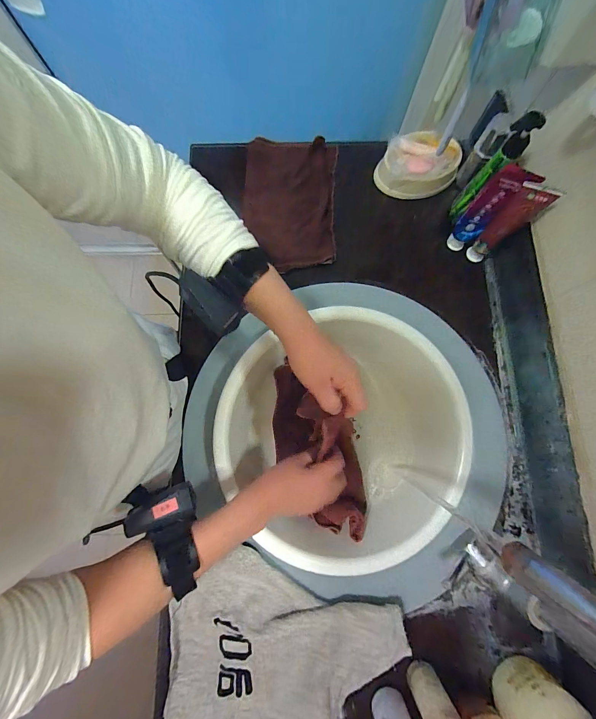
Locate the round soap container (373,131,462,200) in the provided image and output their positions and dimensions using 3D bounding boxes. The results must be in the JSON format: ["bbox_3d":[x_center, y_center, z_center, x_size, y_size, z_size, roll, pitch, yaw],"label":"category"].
[{"bbox_3d":[0.218,-0.353,0.547,0.135,0.059,0.114,-34,81,-7],"label":"round soap container"}]

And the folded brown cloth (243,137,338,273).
[{"bbox_3d":[-0.016,-0.289,0.548,0.163,0.025,0.253,2,78,0],"label":"folded brown cloth"}]

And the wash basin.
[{"bbox_3d":[0.083,0.099,0.490,0.454,0.143,0.441,0,78,-1],"label":"wash basin"}]

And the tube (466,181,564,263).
[{"bbox_3d":[0.311,-0.200,0.457,0.045,0.159,0.024,27,78,5],"label":"tube"}]

